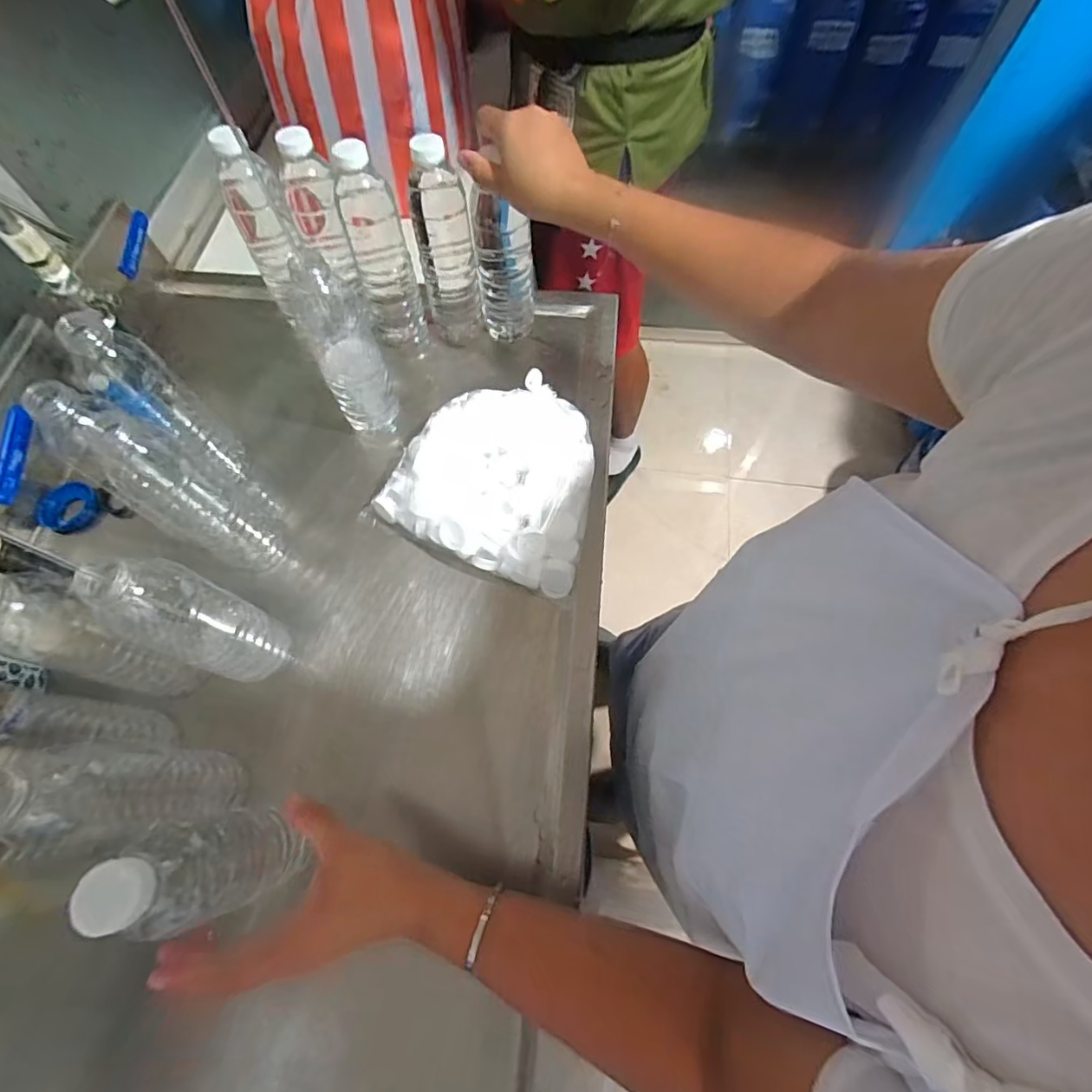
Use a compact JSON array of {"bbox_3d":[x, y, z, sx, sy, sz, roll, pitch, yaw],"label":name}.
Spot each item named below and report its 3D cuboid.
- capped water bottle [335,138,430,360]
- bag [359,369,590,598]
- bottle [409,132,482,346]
[{"bbox_3d":[-0.181,-0.313,0.576,0.062,0.211,0.056,-14,66,-5],"label":"capped water bottle"},{"bbox_3d":[-0.054,-0.080,0.549,0.216,0.062,0.204,18,68,9],"label":"bag"},{"bbox_3d":[-0.113,-0.325,0.577,0.062,0.211,0.064,-12,66,-4],"label":"bottle"}]

